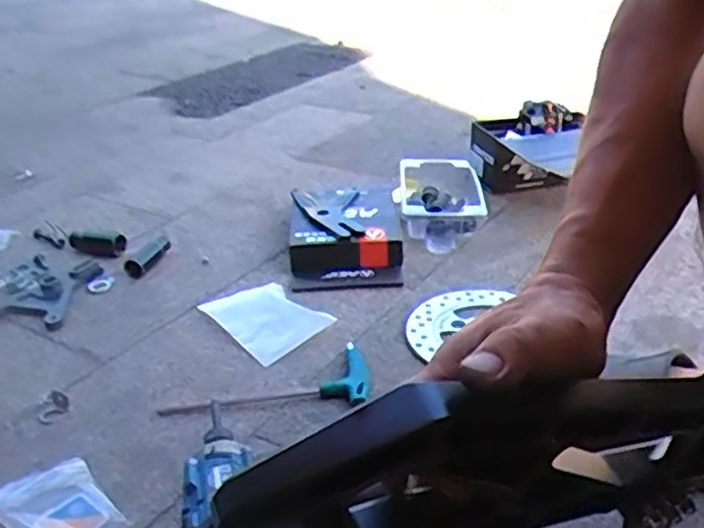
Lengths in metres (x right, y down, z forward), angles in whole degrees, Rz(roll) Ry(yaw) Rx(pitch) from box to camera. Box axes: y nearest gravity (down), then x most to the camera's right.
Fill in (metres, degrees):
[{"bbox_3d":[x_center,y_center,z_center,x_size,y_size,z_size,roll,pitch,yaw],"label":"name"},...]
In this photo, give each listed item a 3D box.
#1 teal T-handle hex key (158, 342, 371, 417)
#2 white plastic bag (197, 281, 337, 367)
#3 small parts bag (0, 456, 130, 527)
[{"bbox_3d":[-0.082,0.114,0.701,0.195,0.012,0.094,-4,29,-5],"label":"teal T-handle hex key"},{"bbox_3d":[-0.095,0.052,0.803,0.096,0.023,0.134,-24,36,-36],"label":"white plastic bag"},{"bbox_3d":[-0.229,0.193,0.565,0.099,0.015,0.072,24,38,38],"label":"small parts bag"}]

